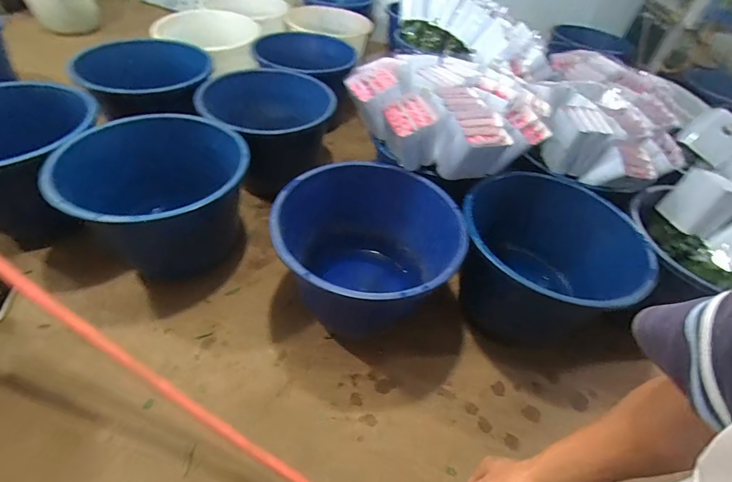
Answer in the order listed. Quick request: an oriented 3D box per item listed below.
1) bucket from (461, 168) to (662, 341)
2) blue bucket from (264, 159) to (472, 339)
[{"bbox_3d":[0.668,0.093,1.480,0.640,0.475,0.596,4,47,-4],"label":"bucket"},{"bbox_3d":[0.000,0.077,1.421,0.656,0.463,0.632,4,47,-4],"label":"blue bucket"}]

